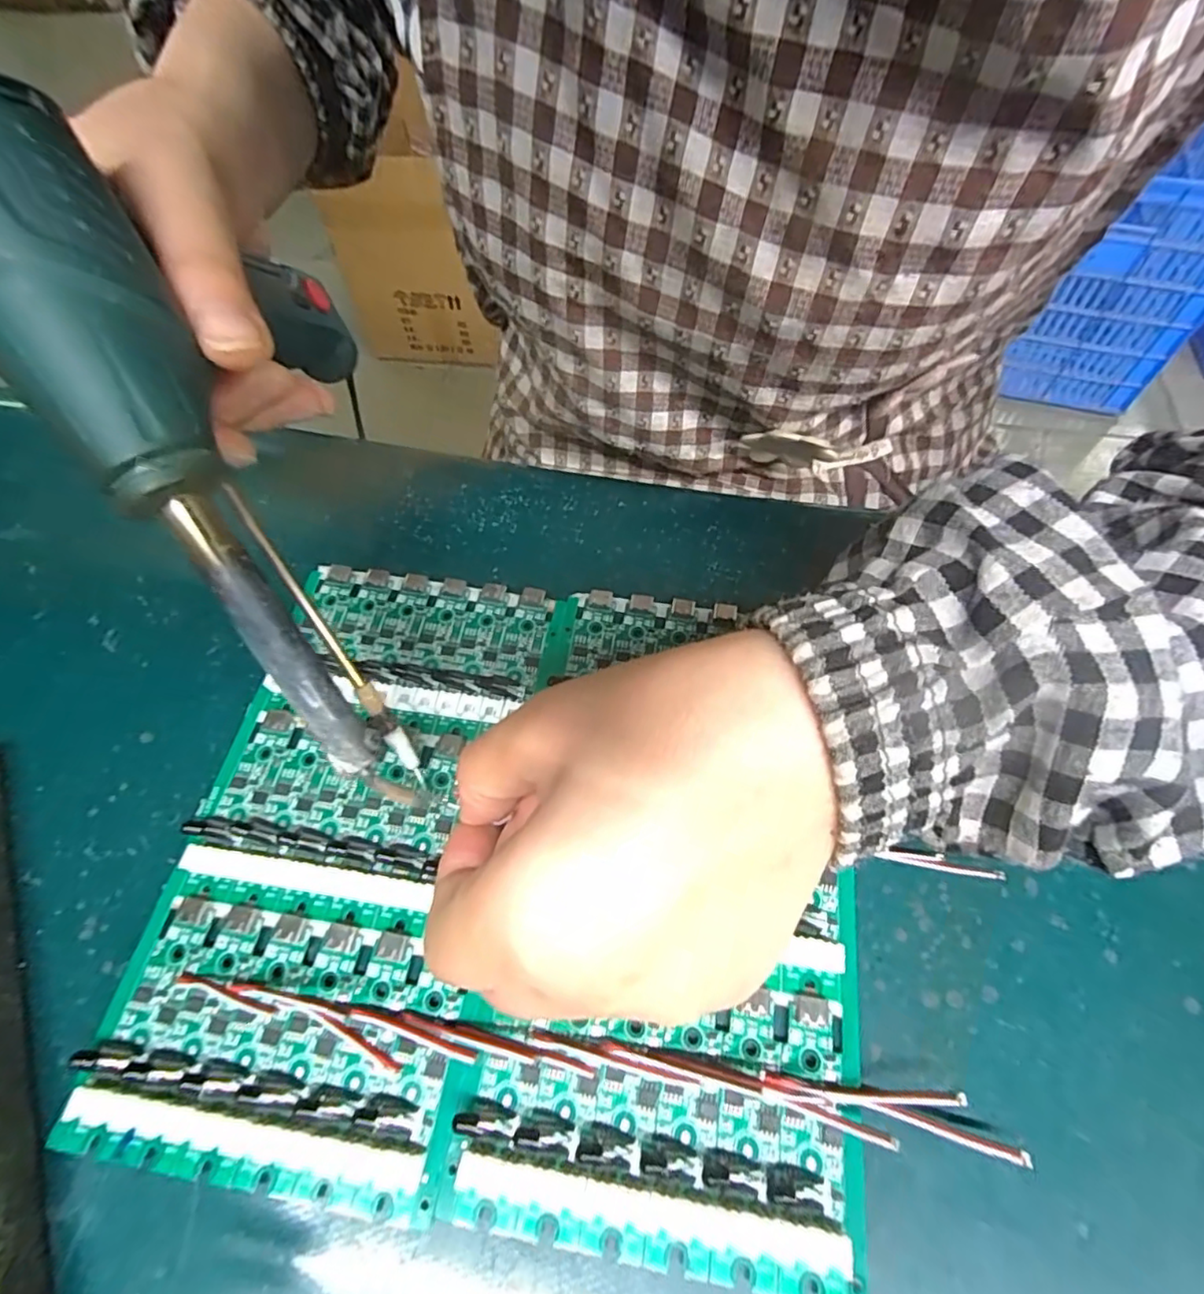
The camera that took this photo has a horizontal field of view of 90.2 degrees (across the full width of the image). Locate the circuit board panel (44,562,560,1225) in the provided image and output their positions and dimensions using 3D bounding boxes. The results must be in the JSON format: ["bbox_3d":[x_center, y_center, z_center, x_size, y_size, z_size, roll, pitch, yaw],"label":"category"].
[{"bbox_3d":[-0.082,0.055,0.198,0.101,0.008,0.189,6,62,5],"label":"circuit board panel"}]

